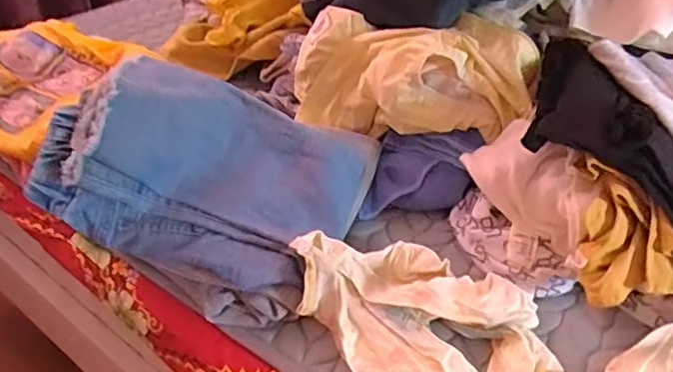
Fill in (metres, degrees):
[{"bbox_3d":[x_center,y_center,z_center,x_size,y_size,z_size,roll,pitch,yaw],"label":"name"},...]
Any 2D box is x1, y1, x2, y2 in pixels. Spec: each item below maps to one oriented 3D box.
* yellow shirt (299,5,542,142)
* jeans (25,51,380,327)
[{"bbox_3d":[0.067,-0.115,0.636,0.267,0.119,0.099,8,36,31],"label":"yellow shirt"},{"bbox_3d":[-0.110,-0.017,0.568,0.240,0.142,0.208,16,40,17],"label":"jeans"}]

